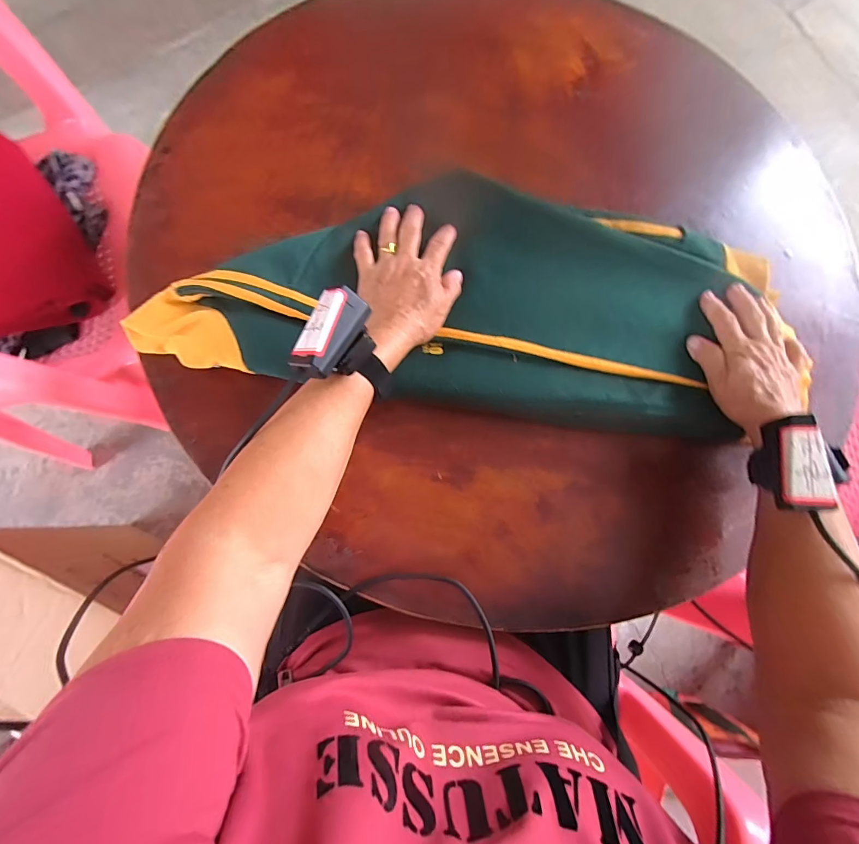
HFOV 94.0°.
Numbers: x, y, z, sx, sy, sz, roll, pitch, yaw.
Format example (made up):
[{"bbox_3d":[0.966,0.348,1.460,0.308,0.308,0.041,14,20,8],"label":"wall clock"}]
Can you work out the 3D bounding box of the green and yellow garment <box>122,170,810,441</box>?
[{"bbox_3d":[0.040,-0.120,0.394,0.577,0.031,0.260,0,78,-6],"label":"green and yellow garment"}]

